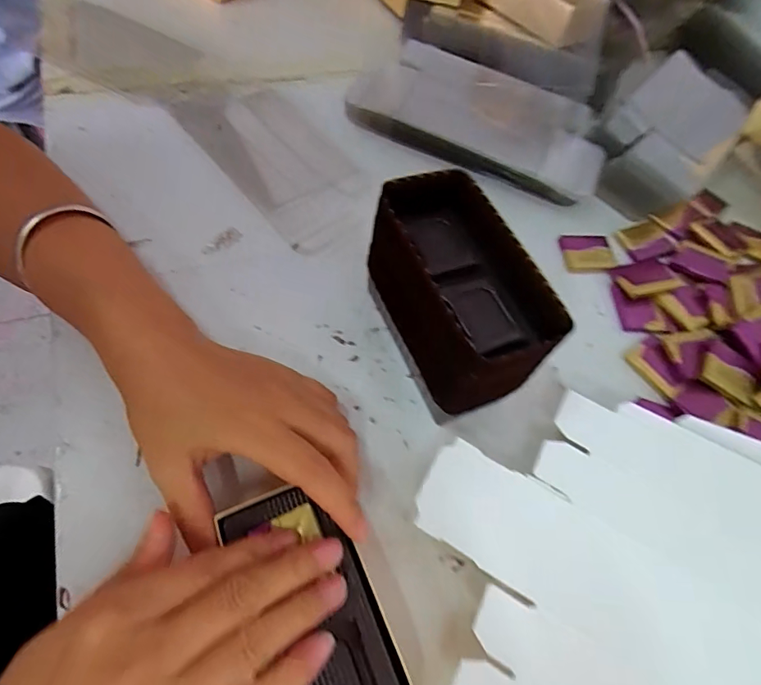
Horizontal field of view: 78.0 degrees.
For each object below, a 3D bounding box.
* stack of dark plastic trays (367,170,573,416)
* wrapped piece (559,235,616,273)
[{"bbox_3d":[0.039,-0.025,0.272,0.066,0.082,0.125,-19,64,-17],"label":"stack of dark plastic trays"},{"bbox_3d":[0.157,-0.068,0.357,0.038,0.006,0.033,-1,62,-9],"label":"wrapped piece"}]

